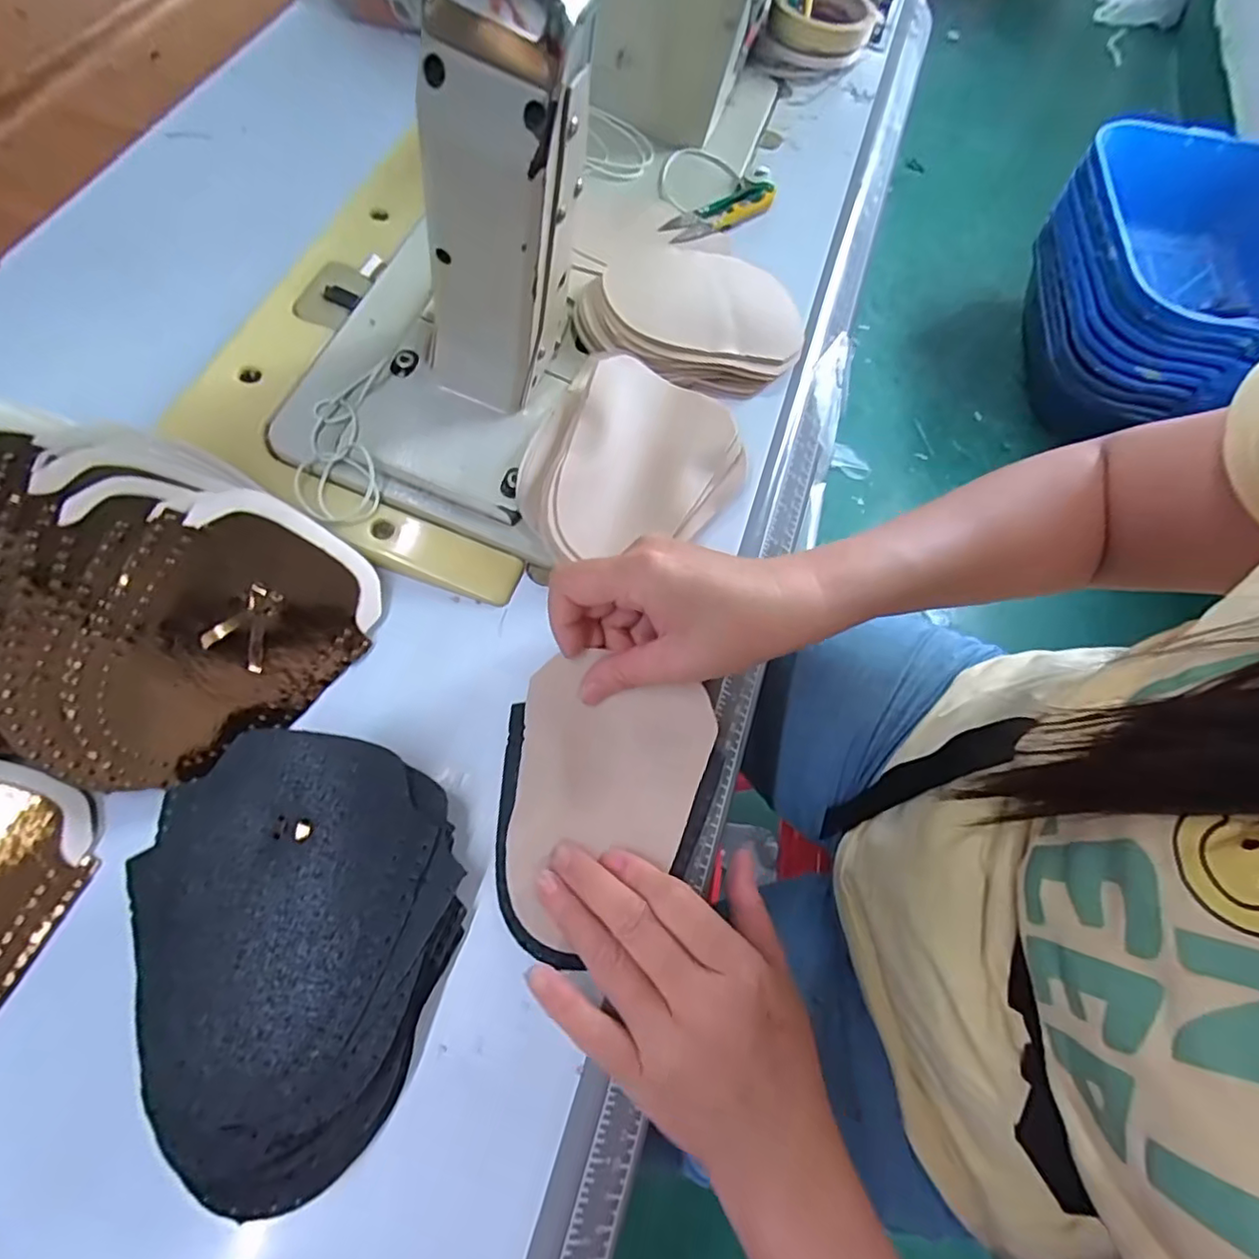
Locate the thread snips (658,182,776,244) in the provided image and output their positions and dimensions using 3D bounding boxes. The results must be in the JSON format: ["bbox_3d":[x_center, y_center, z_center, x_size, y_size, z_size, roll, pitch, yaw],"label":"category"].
[{"bbox_3d":[0.069,-0.306,0.443,0.101,0.007,0.030,-39,76,-19],"label":"thread snips"}]

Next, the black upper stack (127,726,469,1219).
[{"bbox_3d":[-0.124,0.120,0.233,0.112,0.040,0.152,-13,69,-11],"label":"black upper stack"}]

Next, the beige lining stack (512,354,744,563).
[{"bbox_3d":[0.003,-0.093,0.336,0.108,0.025,0.131,22,67,4],"label":"beige lining stack"}]

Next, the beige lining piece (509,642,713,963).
[{"bbox_3d":[-0.014,0.076,0.277,0.086,0.007,0.120,17,71,-1],"label":"beige lining piece"}]

